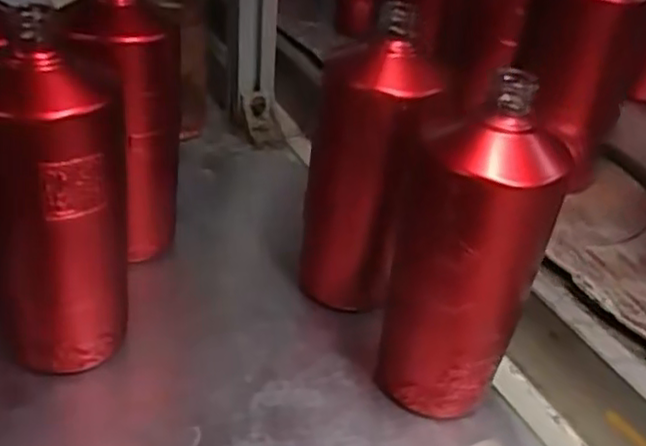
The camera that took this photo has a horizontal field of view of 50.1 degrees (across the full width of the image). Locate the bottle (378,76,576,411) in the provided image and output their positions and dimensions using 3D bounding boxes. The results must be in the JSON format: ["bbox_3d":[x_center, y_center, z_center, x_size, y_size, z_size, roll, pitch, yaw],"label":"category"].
[{"bbox_3d":[0.084,0.021,0.407,0.074,0.203,0.067,11,33,5],"label":"bottle"}]

